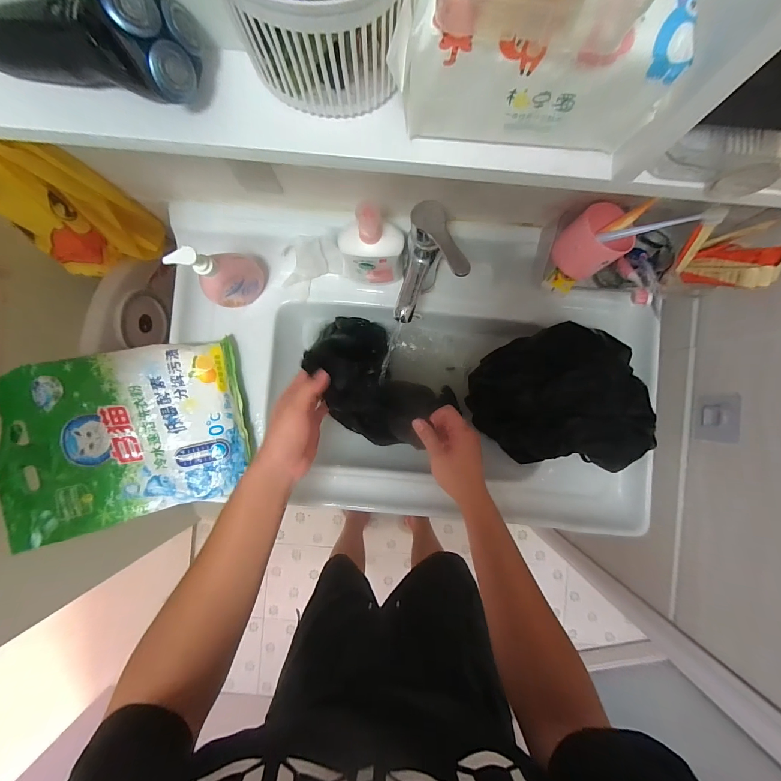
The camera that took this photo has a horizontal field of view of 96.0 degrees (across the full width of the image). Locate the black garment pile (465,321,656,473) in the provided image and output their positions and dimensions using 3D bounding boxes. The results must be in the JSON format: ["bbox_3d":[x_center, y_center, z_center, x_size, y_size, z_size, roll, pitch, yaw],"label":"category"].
[{"bbox_3d":[0.275,0.008,0.603,0.283,0.080,0.228,-1,90,25],"label":"black garment pile"}]

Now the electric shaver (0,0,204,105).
[{"bbox_3d":[-0.207,-0.233,0.225,0.156,0.048,0.056,12,89,1],"label":"electric shaver"}]

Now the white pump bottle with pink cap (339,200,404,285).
[{"bbox_3d":[-0.027,-0.220,0.530,0.091,0.144,0.069,-3,89,0],"label":"white pump bottle with pink cap"}]

